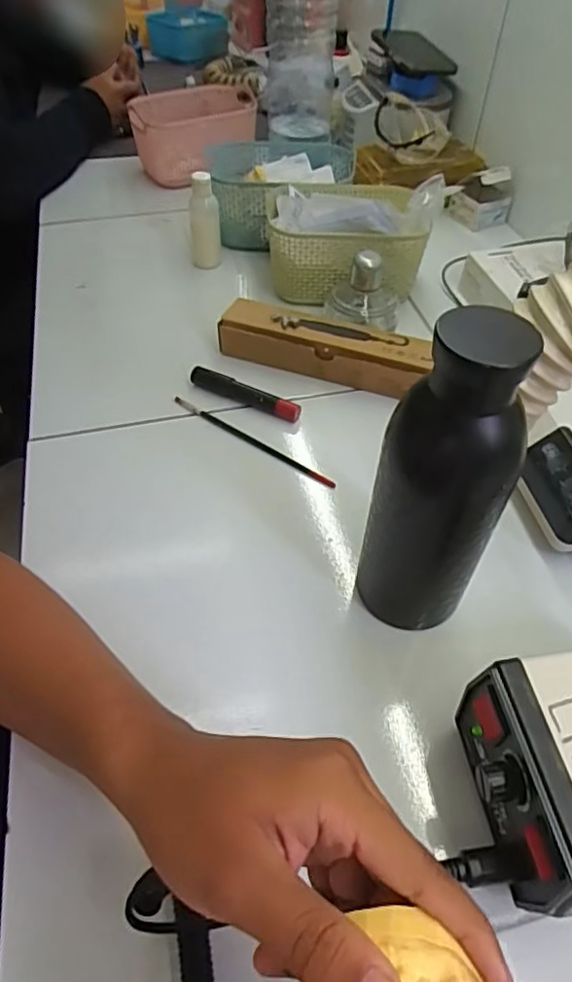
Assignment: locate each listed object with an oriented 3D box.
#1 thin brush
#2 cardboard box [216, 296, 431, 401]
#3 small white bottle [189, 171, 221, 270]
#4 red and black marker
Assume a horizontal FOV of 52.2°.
[{"bbox_3d":[-0.029,-0.046,0.508,0.171,0.005,0.013,29,55,21],"label":"thin brush"},{"bbox_3d":[0.033,-0.137,0.554,0.191,0.040,0.052,16,51,11],"label":"cardboard box"},{"bbox_3d":[-0.092,-0.299,0.659,0.032,0.100,0.033,-3,50,-4],"label":"small white bottle"},{"bbox_3d":[-0.037,-0.088,0.530,0.107,0.016,0.016,24,53,17],"label":"red and black marker"}]

